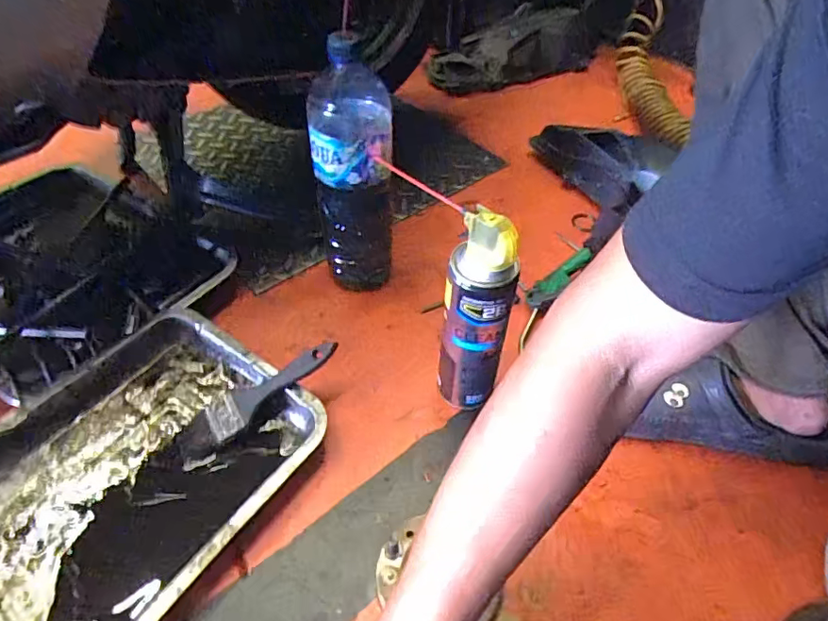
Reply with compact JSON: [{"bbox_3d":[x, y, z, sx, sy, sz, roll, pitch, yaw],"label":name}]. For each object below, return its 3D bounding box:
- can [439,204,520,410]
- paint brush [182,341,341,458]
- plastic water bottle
[{"bbox_3d":[0.060,0.016,0.521,0.068,0.243,0.056,8,48,6],"label":"can"},{"bbox_3d":[-0.160,0.085,0.553,0.178,0.019,0.049,-33,57,-4],"label":"paint brush"},{"bbox_3d":[-0.069,-0.147,0.612,0.090,0.300,0.074,-5,48,-8],"label":"plastic water bottle"}]

